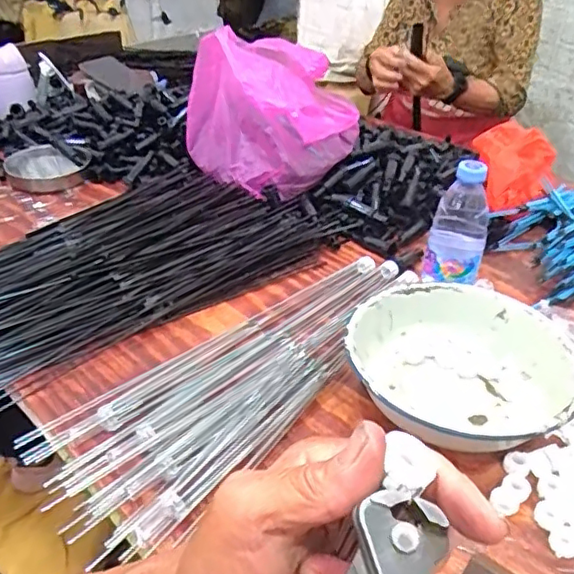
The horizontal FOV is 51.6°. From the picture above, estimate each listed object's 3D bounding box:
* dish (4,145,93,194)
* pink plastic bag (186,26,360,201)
[{"bbox_3d":[-0.377,-0.187,0.941,0.124,0.030,0.121,-2,39,1],"label":"dish"},{"bbox_3d":[-0.013,-0.260,0.856,0.210,0.156,0.184,-21,41,-30],"label":"pink plastic bag"}]

